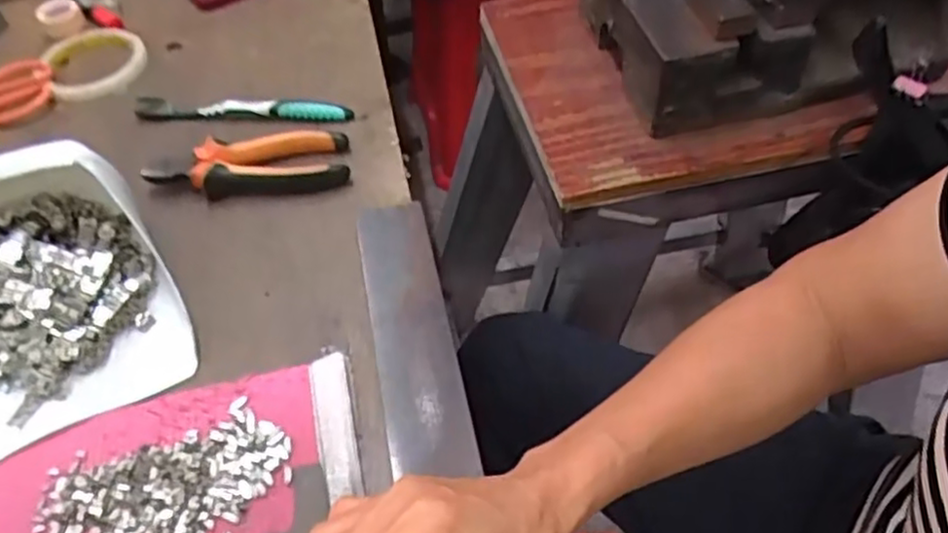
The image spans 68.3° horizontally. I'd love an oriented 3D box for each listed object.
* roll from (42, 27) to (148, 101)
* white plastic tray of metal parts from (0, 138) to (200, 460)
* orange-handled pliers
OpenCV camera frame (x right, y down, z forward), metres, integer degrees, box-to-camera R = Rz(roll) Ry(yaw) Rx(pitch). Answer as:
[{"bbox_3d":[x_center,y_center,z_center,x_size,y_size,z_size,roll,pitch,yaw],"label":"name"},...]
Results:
[{"bbox_3d":[-0.356,-0.197,0.654,0.090,0.014,0.095,-23,54,-14],"label":"roll"},{"bbox_3d":[-0.279,0.009,0.430,0.155,0.077,0.177,-29,56,-18],"label":"white plastic tray of metal parts"},{"bbox_3d":[-0.173,-0.079,0.536,0.149,0.025,0.051,-8,52,-3],"label":"orange-handled pliers"}]

